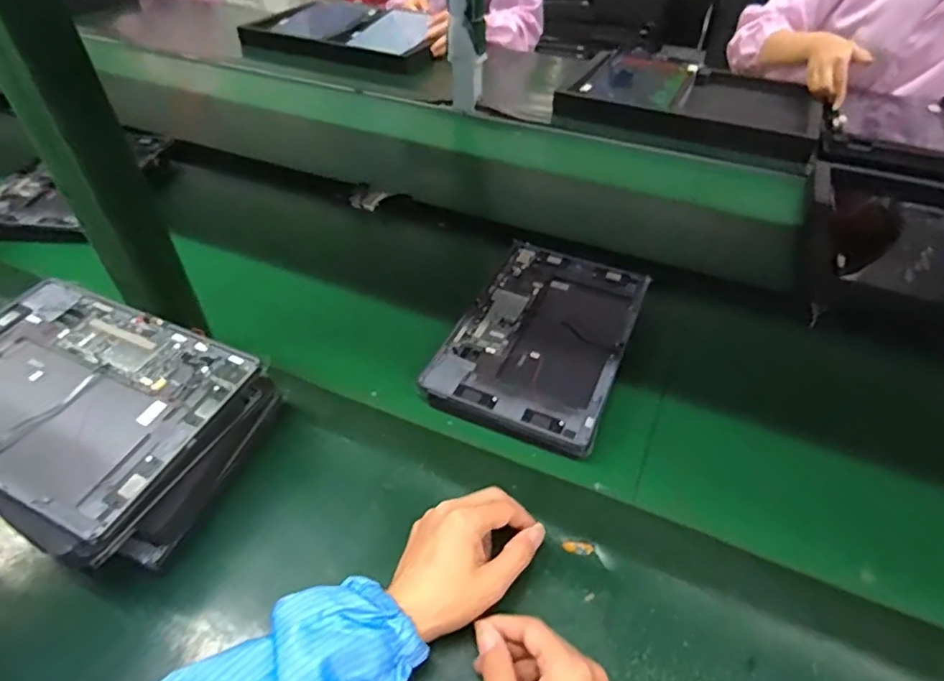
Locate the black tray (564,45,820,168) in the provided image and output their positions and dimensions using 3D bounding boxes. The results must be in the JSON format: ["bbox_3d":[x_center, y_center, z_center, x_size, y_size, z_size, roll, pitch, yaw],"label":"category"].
[{"bbox_3d":[0.402,-0.452,1.009,0.433,0.035,0.289,21,55,22],"label":"black tray"}]

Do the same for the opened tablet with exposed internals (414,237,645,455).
[{"bbox_3d":[0.077,-0.005,0.583,0.163,0.028,0.262,18,47,17],"label":"opened tablet with exposed internals"}]

